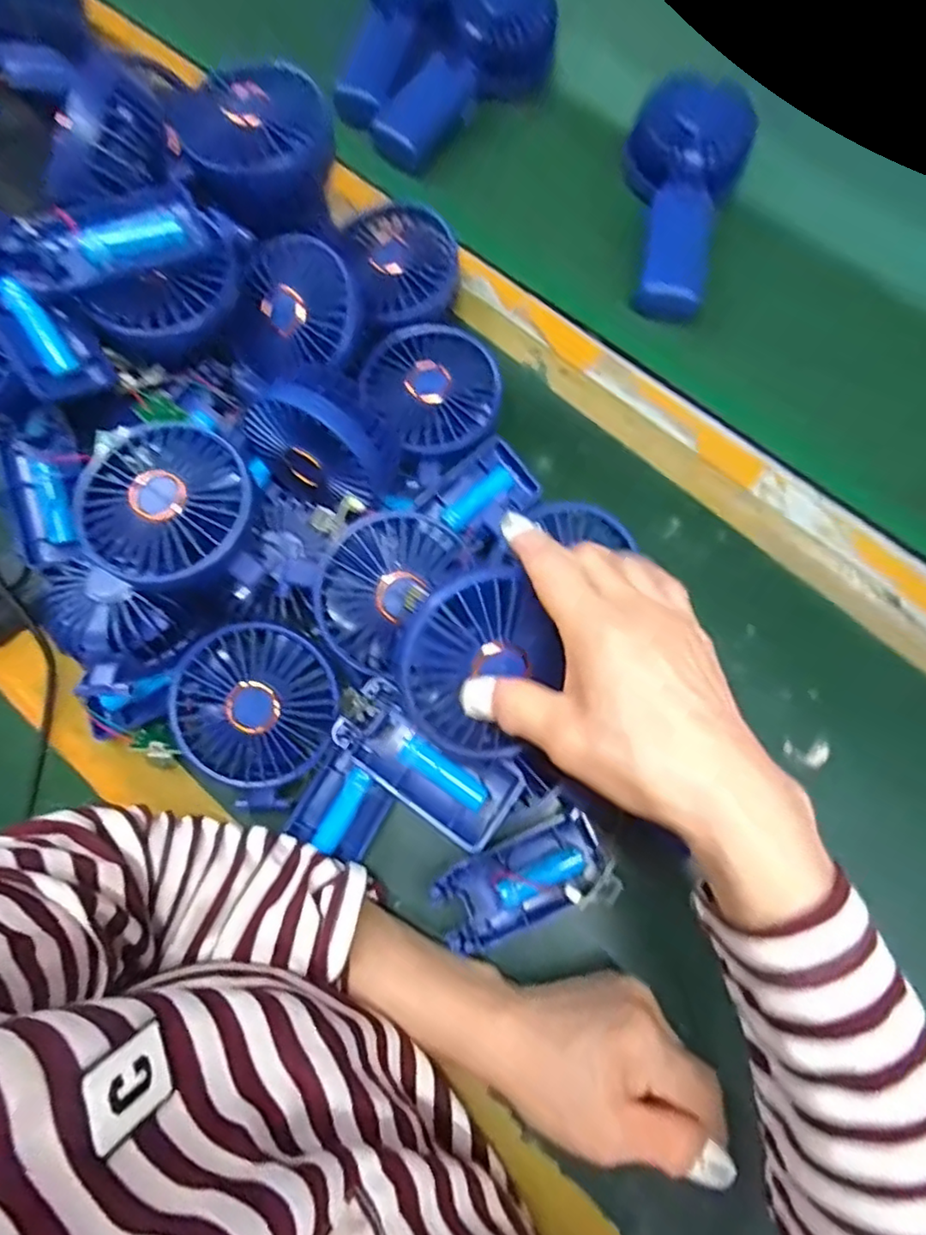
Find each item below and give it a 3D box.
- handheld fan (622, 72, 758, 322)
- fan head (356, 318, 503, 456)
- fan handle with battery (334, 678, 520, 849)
[{"bbox_3d":[0.144,-0.290,0.427,0.081,0.043,0.169,19,75,6],"label":"handheld fan"},{"bbox_3d":[-0.017,-0.138,0.388,0.077,0.038,0.088,-37,77,-9],"label":"fan head"},{"bbox_3d":[-0.020,0.072,0.311,0.097,0.019,0.044,32,77,9],"label":"fan handle with battery"}]

